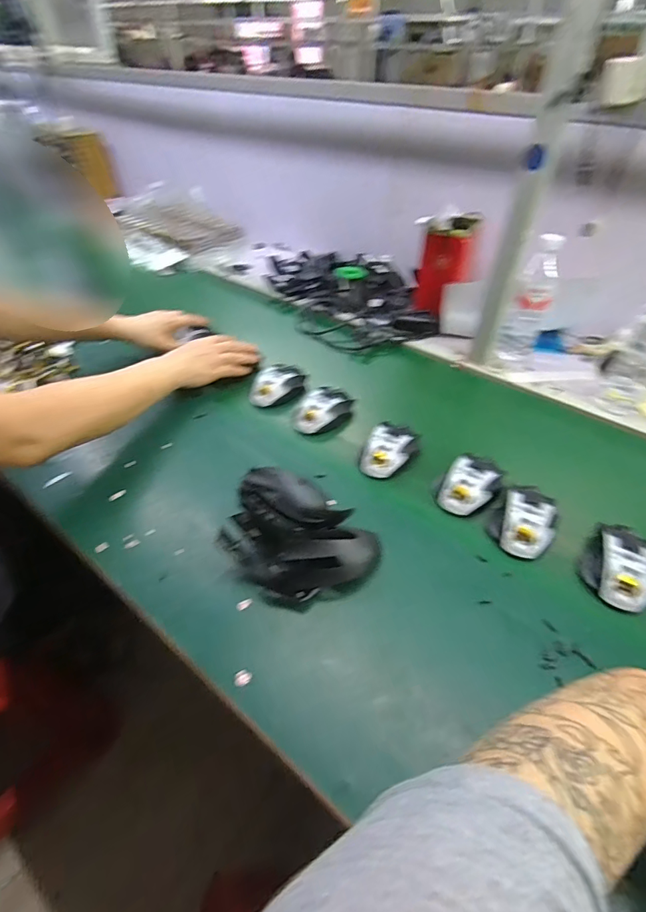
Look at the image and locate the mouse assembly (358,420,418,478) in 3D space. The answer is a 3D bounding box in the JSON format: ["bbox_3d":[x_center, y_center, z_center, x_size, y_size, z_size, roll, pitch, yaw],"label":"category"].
[{"bbox_3d":[0.096,-0.006,0.632,0.068,0.031,0.091,21,45,20],"label":"mouse assembly"}]

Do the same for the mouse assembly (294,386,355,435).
[{"bbox_3d":[0.002,-0.079,0.702,0.066,0.034,0.117,29,48,27],"label":"mouse assembly"}]

